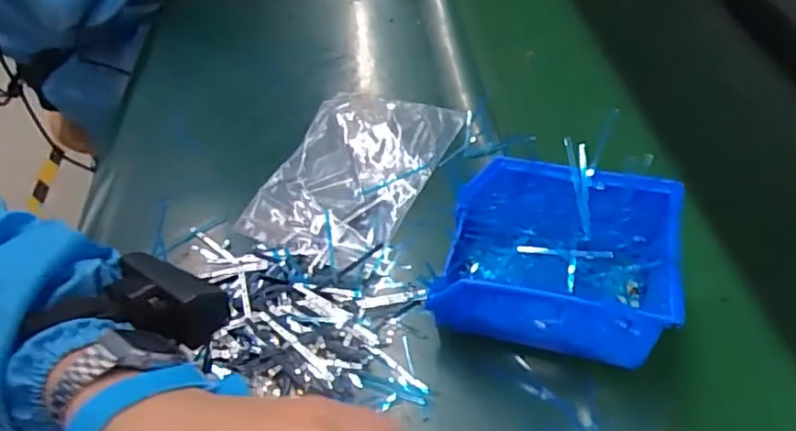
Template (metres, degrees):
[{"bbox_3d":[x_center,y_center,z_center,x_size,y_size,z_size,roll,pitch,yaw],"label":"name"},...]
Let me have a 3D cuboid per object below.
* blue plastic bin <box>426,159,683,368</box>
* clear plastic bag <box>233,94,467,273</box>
[{"bbox_3d":[0.098,0.029,0.377,0.137,0.074,0.109,12,50,14],"label":"blue plastic bin"},{"bbox_3d":[-0.037,-0.039,0.493,0.123,0.028,0.187,19,52,19],"label":"clear plastic bag"}]

